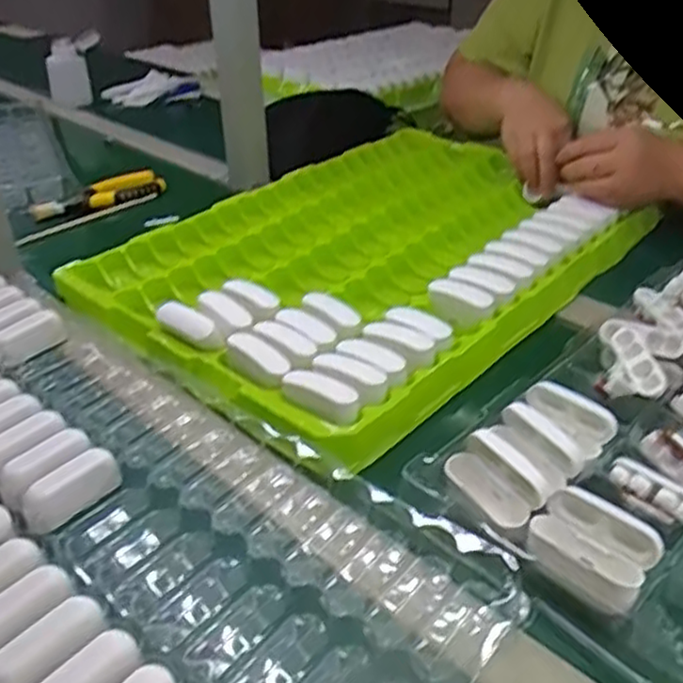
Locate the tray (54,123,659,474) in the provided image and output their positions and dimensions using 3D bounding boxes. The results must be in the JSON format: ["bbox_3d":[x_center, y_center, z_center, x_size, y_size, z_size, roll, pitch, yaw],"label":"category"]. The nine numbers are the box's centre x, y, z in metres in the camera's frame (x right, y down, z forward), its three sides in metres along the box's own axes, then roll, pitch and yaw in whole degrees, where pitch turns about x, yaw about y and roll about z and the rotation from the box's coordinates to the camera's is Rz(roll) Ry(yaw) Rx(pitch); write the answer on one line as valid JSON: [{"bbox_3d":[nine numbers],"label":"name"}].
[{"bbox_3d":[0.038,-0.105,0.732,0.385,0.033,0.530,27,43,36],"label":"tray"}]

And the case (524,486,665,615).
[{"bbox_3d":[0.140,0.119,0.398,0.065,0.031,0.048,26,42,35],"label":"case"}]

